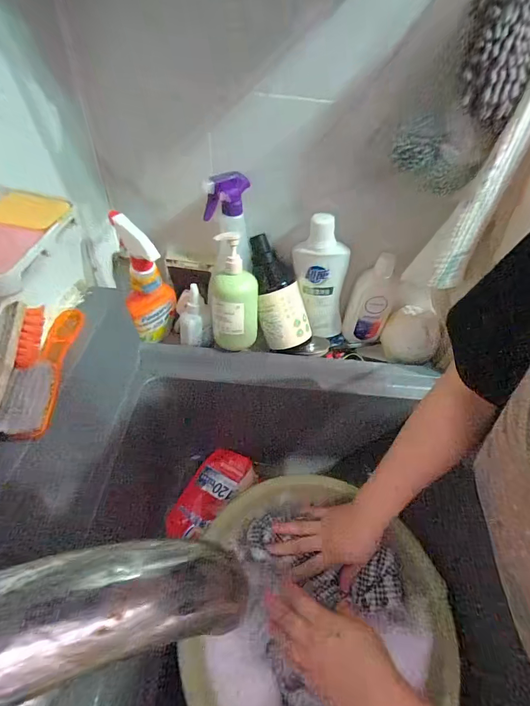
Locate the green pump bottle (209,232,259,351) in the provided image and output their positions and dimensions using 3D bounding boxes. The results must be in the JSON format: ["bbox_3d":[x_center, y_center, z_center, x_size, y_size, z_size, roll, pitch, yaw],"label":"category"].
[{"bbox_3d":[-0.053,-0.097,0.561,0.074,0.192,0.060,-4,24,-10],"label":"green pump bottle"}]

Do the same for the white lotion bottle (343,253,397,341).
[{"bbox_3d":[0.196,-0.094,0.627,0.068,0.170,0.048,2,48,-5],"label":"white lotion bottle"}]

